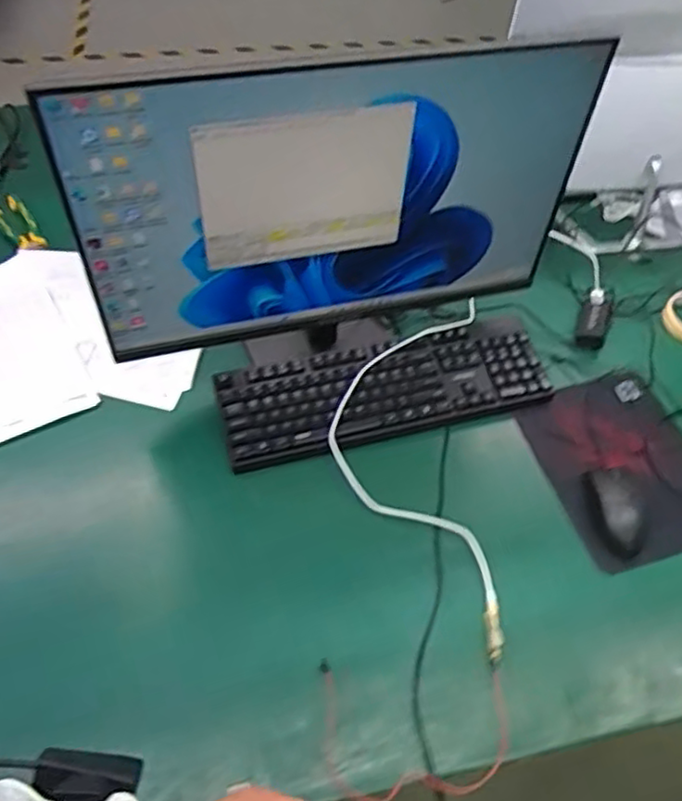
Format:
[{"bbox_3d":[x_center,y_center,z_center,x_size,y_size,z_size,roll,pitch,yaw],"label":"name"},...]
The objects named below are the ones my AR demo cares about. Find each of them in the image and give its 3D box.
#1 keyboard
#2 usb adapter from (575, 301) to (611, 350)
[{"bbox_3d":[0.062,-0.016,0.886,0.437,0.040,0.136,-12,56,-11],"label":"keyboard"},{"bbox_3d":[0.383,-0.118,0.994,0.040,0.029,0.080,20,56,11],"label":"usb adapter"}]

